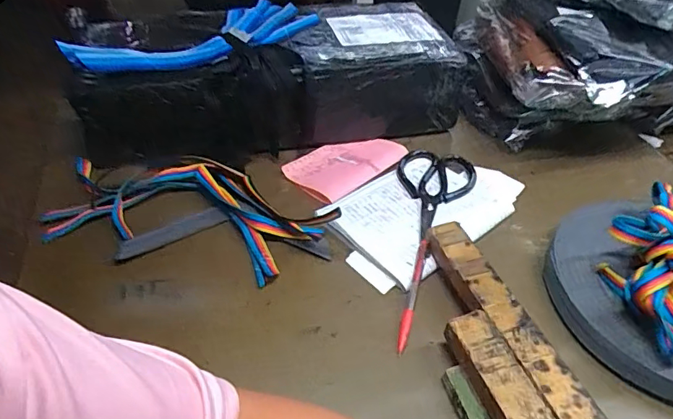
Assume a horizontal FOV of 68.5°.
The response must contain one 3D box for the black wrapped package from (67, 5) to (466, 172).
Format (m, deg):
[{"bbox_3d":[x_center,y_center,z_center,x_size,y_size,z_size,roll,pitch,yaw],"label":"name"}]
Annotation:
[{"bbox_3d":[-0.085,-0.214,0.739,0.511,0.119,0.273,-2,44,-4],"label":"black wrapped package"}]

